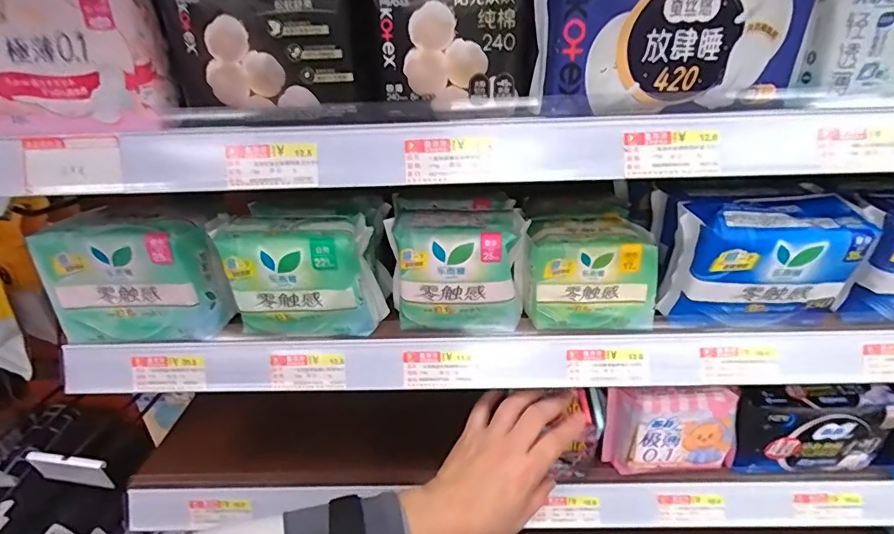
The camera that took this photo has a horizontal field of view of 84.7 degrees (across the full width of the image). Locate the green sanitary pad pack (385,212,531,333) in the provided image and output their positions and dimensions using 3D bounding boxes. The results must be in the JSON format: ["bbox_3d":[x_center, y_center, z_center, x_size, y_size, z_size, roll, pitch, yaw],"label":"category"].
[{"bbox_3d":[0.011,0.007,0.412,0.108,0.096,0.052,-3,27,-1],"label":"green sanitary pad pack"}]

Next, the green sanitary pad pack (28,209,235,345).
[{"bbox_3d":[-0.272,0.009,0.435,0.143,0.099,0.053,-1,27,3],"label":"green sanitary pad pack"}]

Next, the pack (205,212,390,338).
[{"bbox_3d":[-0.128,0.009,0.419,0.131,0.097,0.048,0,27,5],"label":"pack"}]

